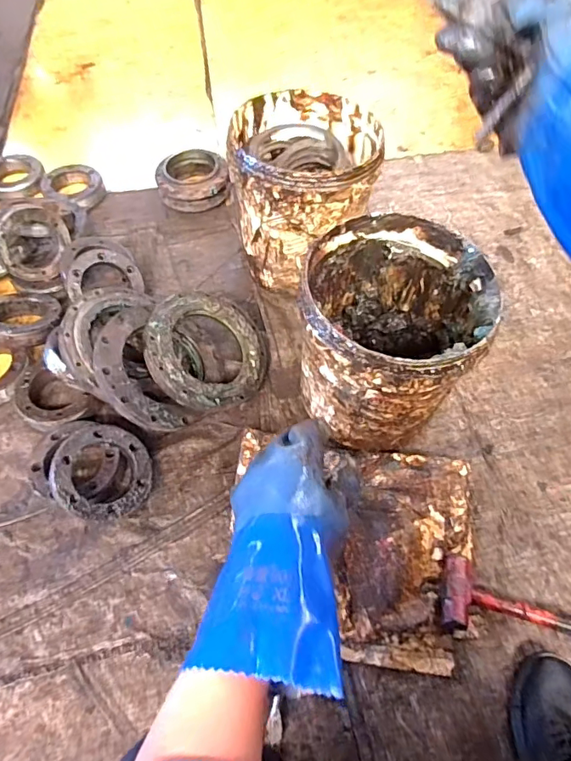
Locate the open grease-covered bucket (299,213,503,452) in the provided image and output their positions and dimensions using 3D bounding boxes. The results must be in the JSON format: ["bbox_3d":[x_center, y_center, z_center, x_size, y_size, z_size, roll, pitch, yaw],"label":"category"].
[{"bbox_3d":[0.175,-0.073,0.849,0.278,0.284,0.301,0,57,0],"label":"open grease-covered bucket"}]

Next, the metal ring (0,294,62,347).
[{"bbox_3d":[-0.581,-0.130,1.053,0.151,0.052,0.151,9,41,-8],"label":"metal ring"}]

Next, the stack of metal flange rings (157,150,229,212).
[{"bbox_3d":[-0.248,-0.542,1.314,0.185,0.083,0.185,-10,58,-7],"label":"stack of metal flange rings"}]

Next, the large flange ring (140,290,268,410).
[{"bbox_3d":[-0.156,-0.062,0.968,0.243,0.032,0.233,12,65,-28],"label":"large flange ring"}]

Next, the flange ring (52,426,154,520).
[{"bbox_3d":[-0.324,0.164,0.861,0.163,0.032,0.166,9,71,-30],"label":"flange ring"}]

